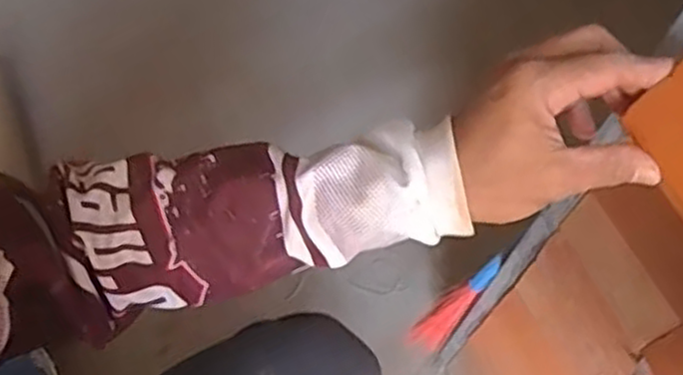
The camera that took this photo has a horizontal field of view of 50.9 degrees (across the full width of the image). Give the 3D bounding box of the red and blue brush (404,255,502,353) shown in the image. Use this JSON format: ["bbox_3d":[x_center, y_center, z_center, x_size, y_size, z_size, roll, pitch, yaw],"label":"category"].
[{"bbox_3d":[0.123,0.123,0.754,0.024,0.172,0.034,-17,61,-41],"label":"red and blue brush"}]

